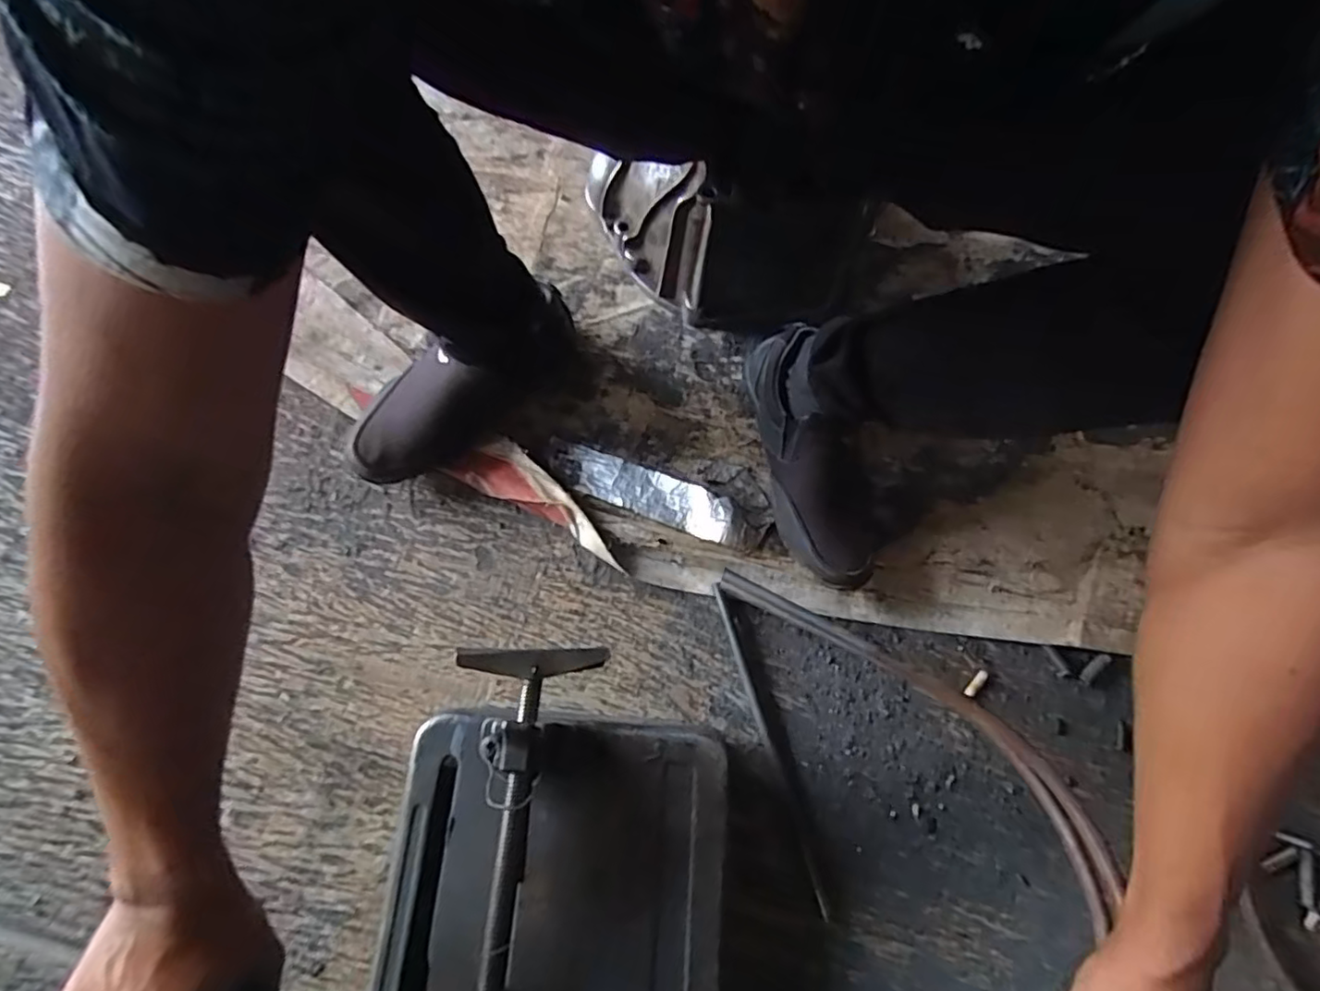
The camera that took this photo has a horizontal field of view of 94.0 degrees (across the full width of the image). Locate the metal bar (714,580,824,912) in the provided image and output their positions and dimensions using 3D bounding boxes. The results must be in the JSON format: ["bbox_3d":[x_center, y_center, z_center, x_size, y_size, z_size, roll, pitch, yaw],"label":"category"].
[{"bbox_3d":[0.099,0.219,0.563,0.014,0.011,0.285,-15,71,-9],"label":"metal bar"}]

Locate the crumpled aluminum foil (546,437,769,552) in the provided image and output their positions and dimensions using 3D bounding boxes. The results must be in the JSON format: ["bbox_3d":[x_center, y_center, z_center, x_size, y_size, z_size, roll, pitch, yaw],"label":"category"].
[{"bbox_3d":[-0.006,-0.005,0.628,0.235,0.022,0.051,21,70,5],"label":"crumpled aluminum foil"}]

